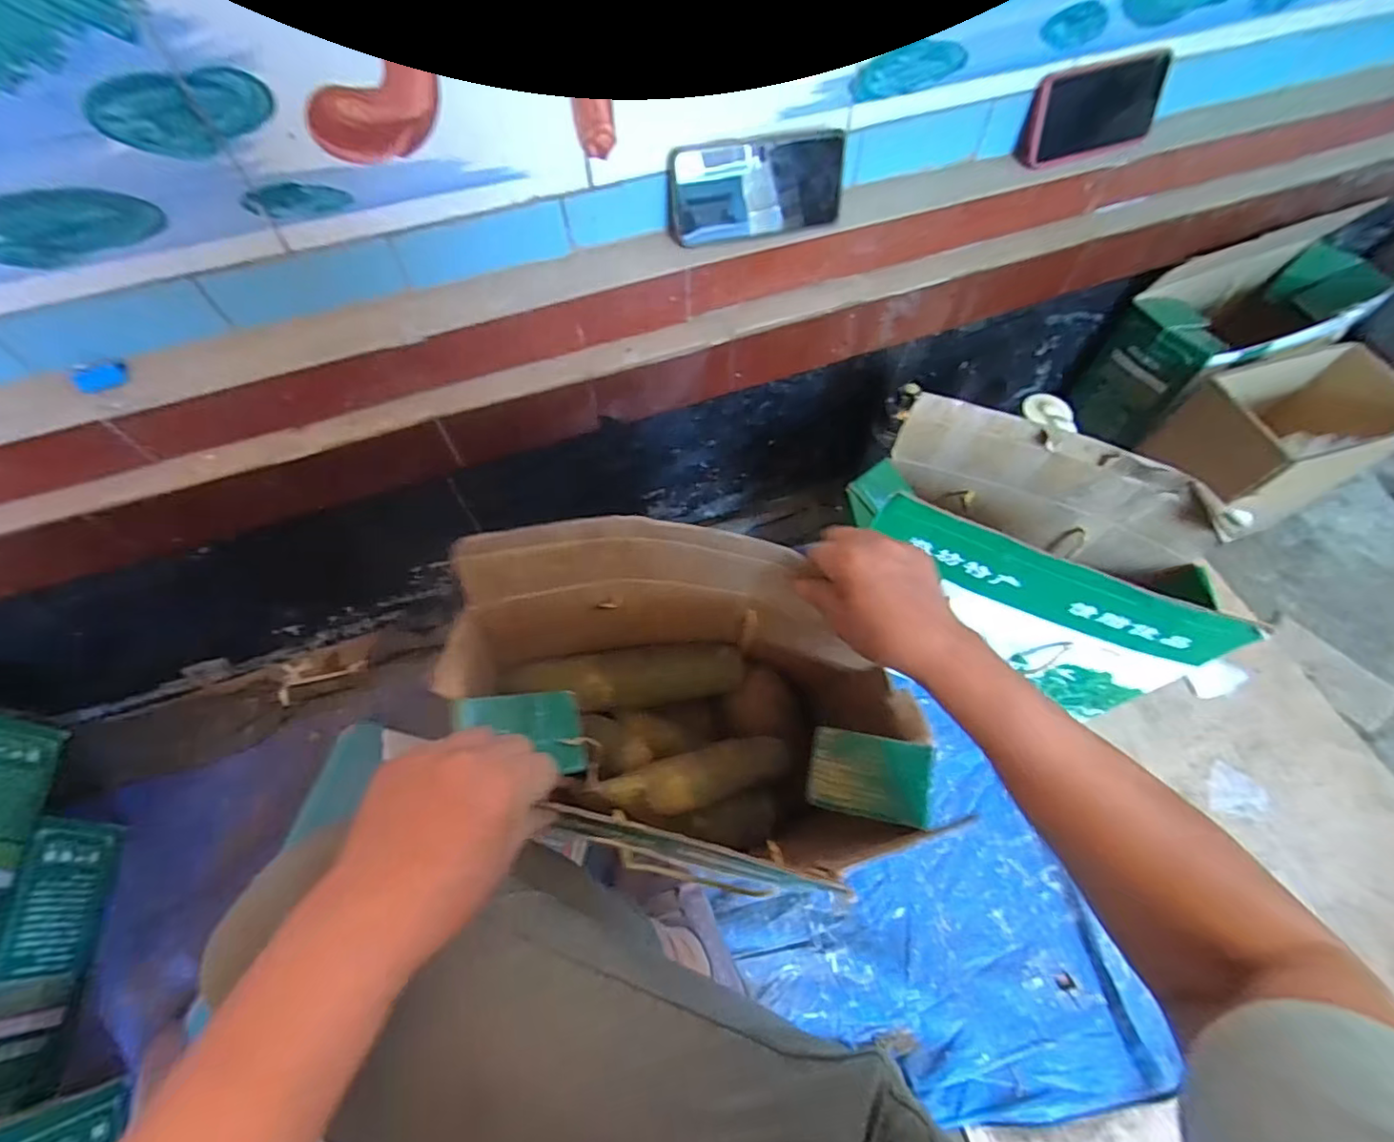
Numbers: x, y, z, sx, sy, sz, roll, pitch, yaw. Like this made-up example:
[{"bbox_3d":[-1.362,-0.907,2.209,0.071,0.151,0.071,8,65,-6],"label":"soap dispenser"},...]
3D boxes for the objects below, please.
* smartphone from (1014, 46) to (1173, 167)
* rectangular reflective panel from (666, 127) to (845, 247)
[{"bbox_3d":[0.397,-0.461,0.593,0.147,0.078,0.012,-15,42,-3],"label":"smartphone"},{"bbox_3d":[0.057,-0.350,0.545,0.165,0.078,0.014,-13,44,-7],"label":"rectangular reflective panel"}]

